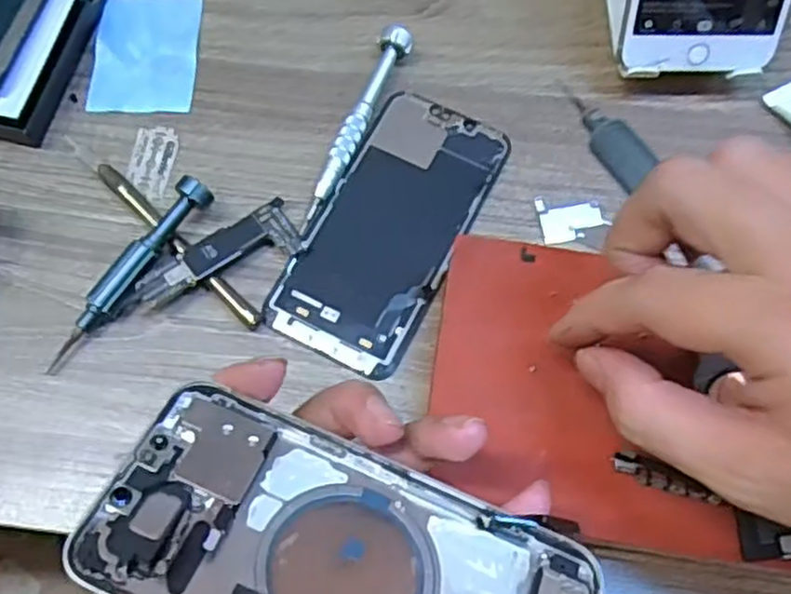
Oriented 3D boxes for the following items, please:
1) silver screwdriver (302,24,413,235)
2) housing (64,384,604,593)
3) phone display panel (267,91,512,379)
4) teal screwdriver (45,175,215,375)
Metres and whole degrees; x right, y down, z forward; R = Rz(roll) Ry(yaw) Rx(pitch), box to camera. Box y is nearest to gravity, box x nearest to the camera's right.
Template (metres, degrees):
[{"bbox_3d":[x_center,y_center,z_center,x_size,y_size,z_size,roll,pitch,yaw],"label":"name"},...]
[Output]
[{"bbox_3d":[-0.018,-0.085,0.368,0.016,0.018,0.115,19,71,7],"label":"silver screwdriver"},{"bbox_3d":[-0.014,0.079,0.218,0.146,0.007,0.069,23,49,5],"label":"housing"},{"bbox_3d":[-0.002,-0.035,0.360,0.067,0.004,0.143,26,72,8],"label":"phone display panel"},{"bbox_3d":[-0.122,-0.012,0.336,0.011,0.023,0.104,37,74,12],"label":"teal screwdriver"}]

